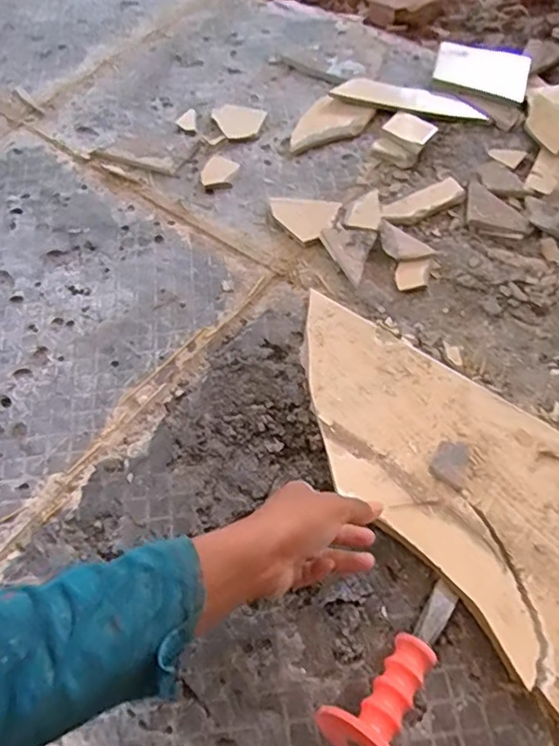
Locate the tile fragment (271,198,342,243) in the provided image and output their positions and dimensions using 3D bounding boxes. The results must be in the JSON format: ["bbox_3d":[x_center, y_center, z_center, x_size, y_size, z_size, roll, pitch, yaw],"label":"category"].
[{"bbox_3d":[0.026,-0.199,0.737,0.086,0.011,0.069,21,63,16],"label":"tile fragment"}]

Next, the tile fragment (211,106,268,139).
[{"bbox_3d":[-0.055,-0.366,0.839,0.071,0.006,0.086,-23,60,-9],"label":"tile fragment"}]

